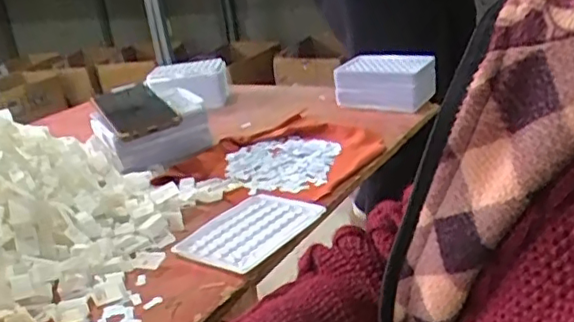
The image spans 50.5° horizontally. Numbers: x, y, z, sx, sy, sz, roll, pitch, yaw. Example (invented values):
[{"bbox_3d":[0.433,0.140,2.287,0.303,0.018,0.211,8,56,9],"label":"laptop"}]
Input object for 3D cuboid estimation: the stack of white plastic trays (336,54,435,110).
[{"bbox_3d":[0.147,-0.120,0.928,0.131,0.063,0.107,8,25,35],"label":"stack of white plastic trays"}]

